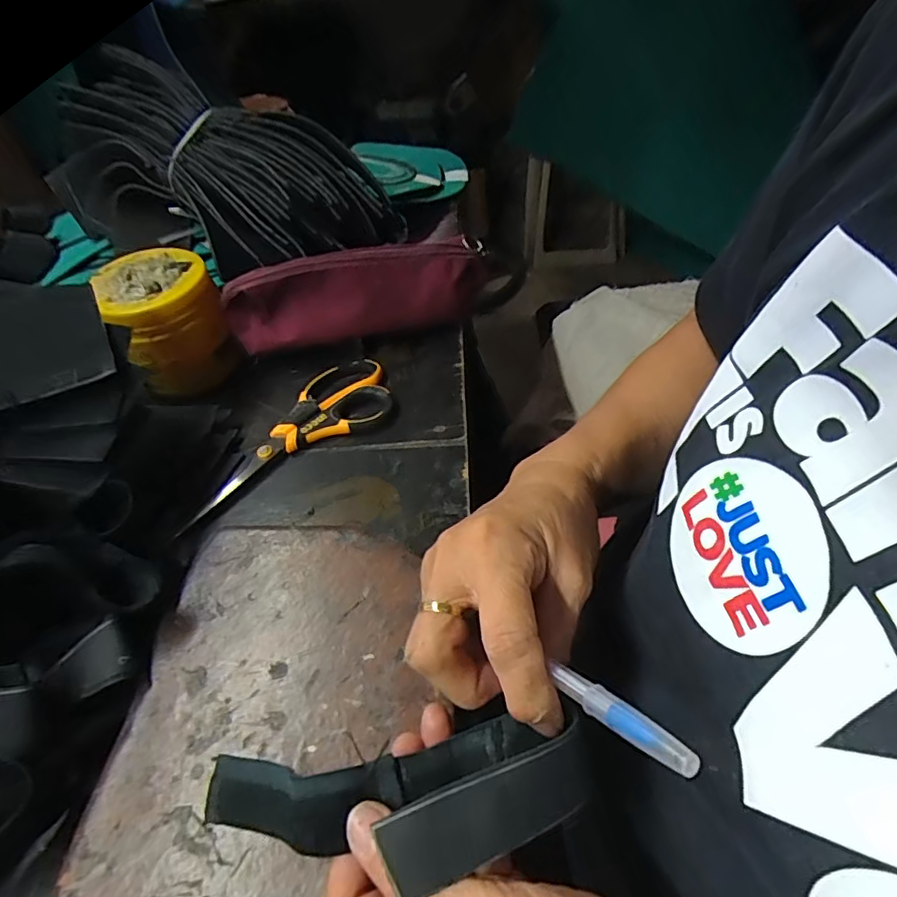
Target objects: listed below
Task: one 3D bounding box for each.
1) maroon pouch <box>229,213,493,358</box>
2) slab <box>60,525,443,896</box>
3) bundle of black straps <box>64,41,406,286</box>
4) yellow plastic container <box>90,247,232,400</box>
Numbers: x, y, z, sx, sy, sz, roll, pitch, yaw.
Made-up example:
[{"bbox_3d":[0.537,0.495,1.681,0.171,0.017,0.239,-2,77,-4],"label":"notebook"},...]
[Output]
[{"bbox_3d":[-0.076,-0.128,0.475,0.216,0.092,0.031,-17,49,-8],"label":"maroon pouch"},{"bbox_3d":[-0.095,0.156,0.272,0.146,0.022,0.265,0,48,3],"label":"slab"},{"bbox_3d":[-0.240,-0.312,0.555,0.388,0.087,0.170,34,57,14],"label":"bundle of black straps"},{"bbox_3d":[-0.234,-0.108,0.465,0.085,0.086,0.090,-26,50,-15],"label":"yellow plastic container"}]

